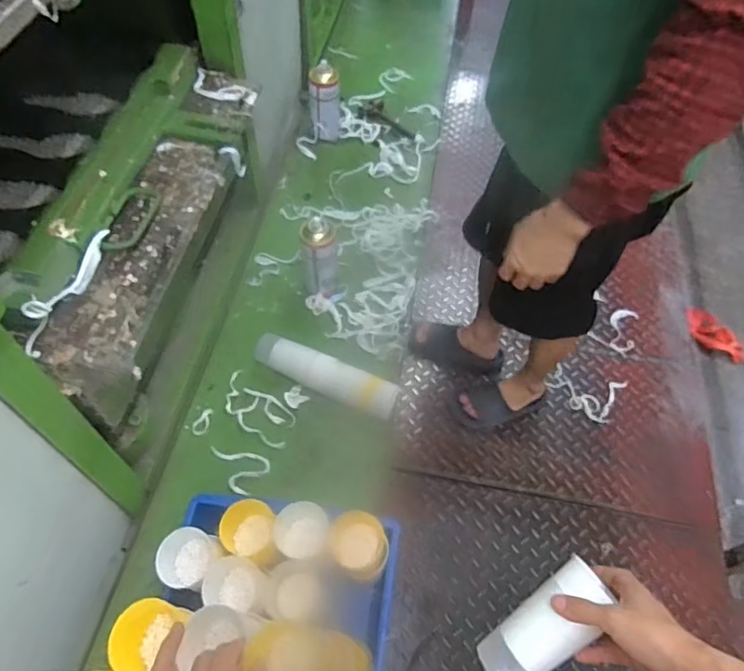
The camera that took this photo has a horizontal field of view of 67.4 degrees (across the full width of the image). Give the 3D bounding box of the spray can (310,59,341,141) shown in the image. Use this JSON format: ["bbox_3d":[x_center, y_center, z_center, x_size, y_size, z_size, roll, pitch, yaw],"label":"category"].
[{"bbox_3d":[-0.102,-0.521,1.243,0.062,0.163,0.059,1,56,-1],"label":"spray can"}]

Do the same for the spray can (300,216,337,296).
[{"bbox_3d":[-0.092,-0.130,0.984,0.056,0.146,0.055,1,56,-1],"label":"spray can"}]

